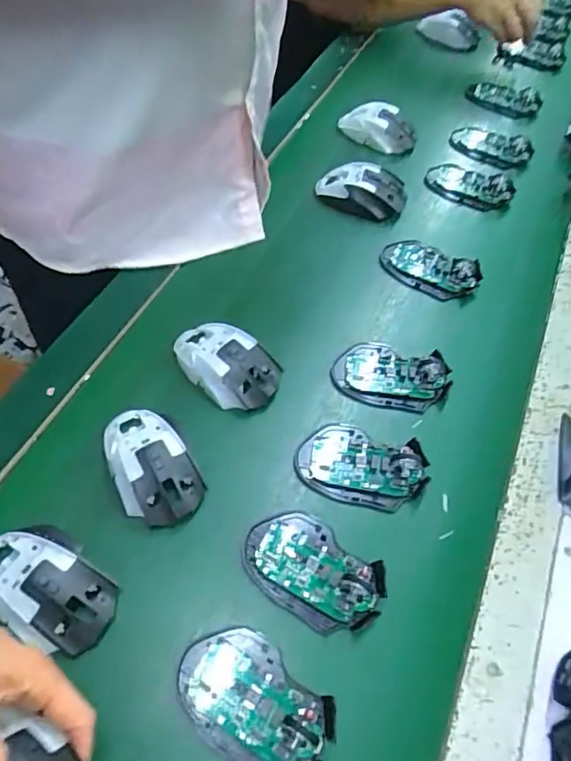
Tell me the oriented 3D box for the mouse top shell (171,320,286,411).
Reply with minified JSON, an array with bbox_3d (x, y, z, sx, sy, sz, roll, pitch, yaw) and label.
[{"bbox_3d":[-0.060,-0.017,0.540,0.111,0.033,0.060,30,58,15],"label":"mouse top shell"}]

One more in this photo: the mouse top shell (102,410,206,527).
[{"bbox_3d":[-0.118,0.071,0.476,0.065,0.038,0.117,-26,62,-21],"label":"mouse top shell"}]

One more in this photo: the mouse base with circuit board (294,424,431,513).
[{"bbox_3d":[0.069,0.074,0.499,0.112,0.021,0.071,19,56,8],"label":"mouse base with circuit board"}]

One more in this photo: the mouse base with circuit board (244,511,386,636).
[{"bbox_3d":[0.022,0.150,0.443,0.112,0.021,0.073,34,59,17],"label":"mouse base with circuit board"}]

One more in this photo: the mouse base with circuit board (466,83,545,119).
[{"bbox_3d":[0.353,-0.455,0.893,0.115,0.029,0.067,27,58,9],"label":"mouse base with circuit board"}]

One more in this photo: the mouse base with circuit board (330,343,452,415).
[{"bbox_3d":[0.108,-0.010,0.558,0.113,0.023,0.074,15,55,5],"label":"mouse base with circuit board"}]

